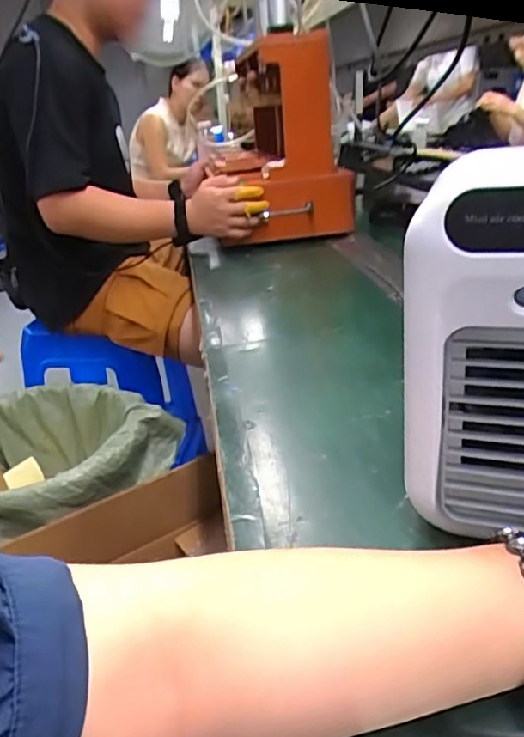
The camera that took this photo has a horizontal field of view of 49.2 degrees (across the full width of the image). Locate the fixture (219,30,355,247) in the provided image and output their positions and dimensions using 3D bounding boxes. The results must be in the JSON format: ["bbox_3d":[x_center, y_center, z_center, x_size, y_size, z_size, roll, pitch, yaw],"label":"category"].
[{"bbox_3d":[0.042,-0.423,1.093,0.231,0.352,0.181,-5,24,-4],"label":"fixture"}]

